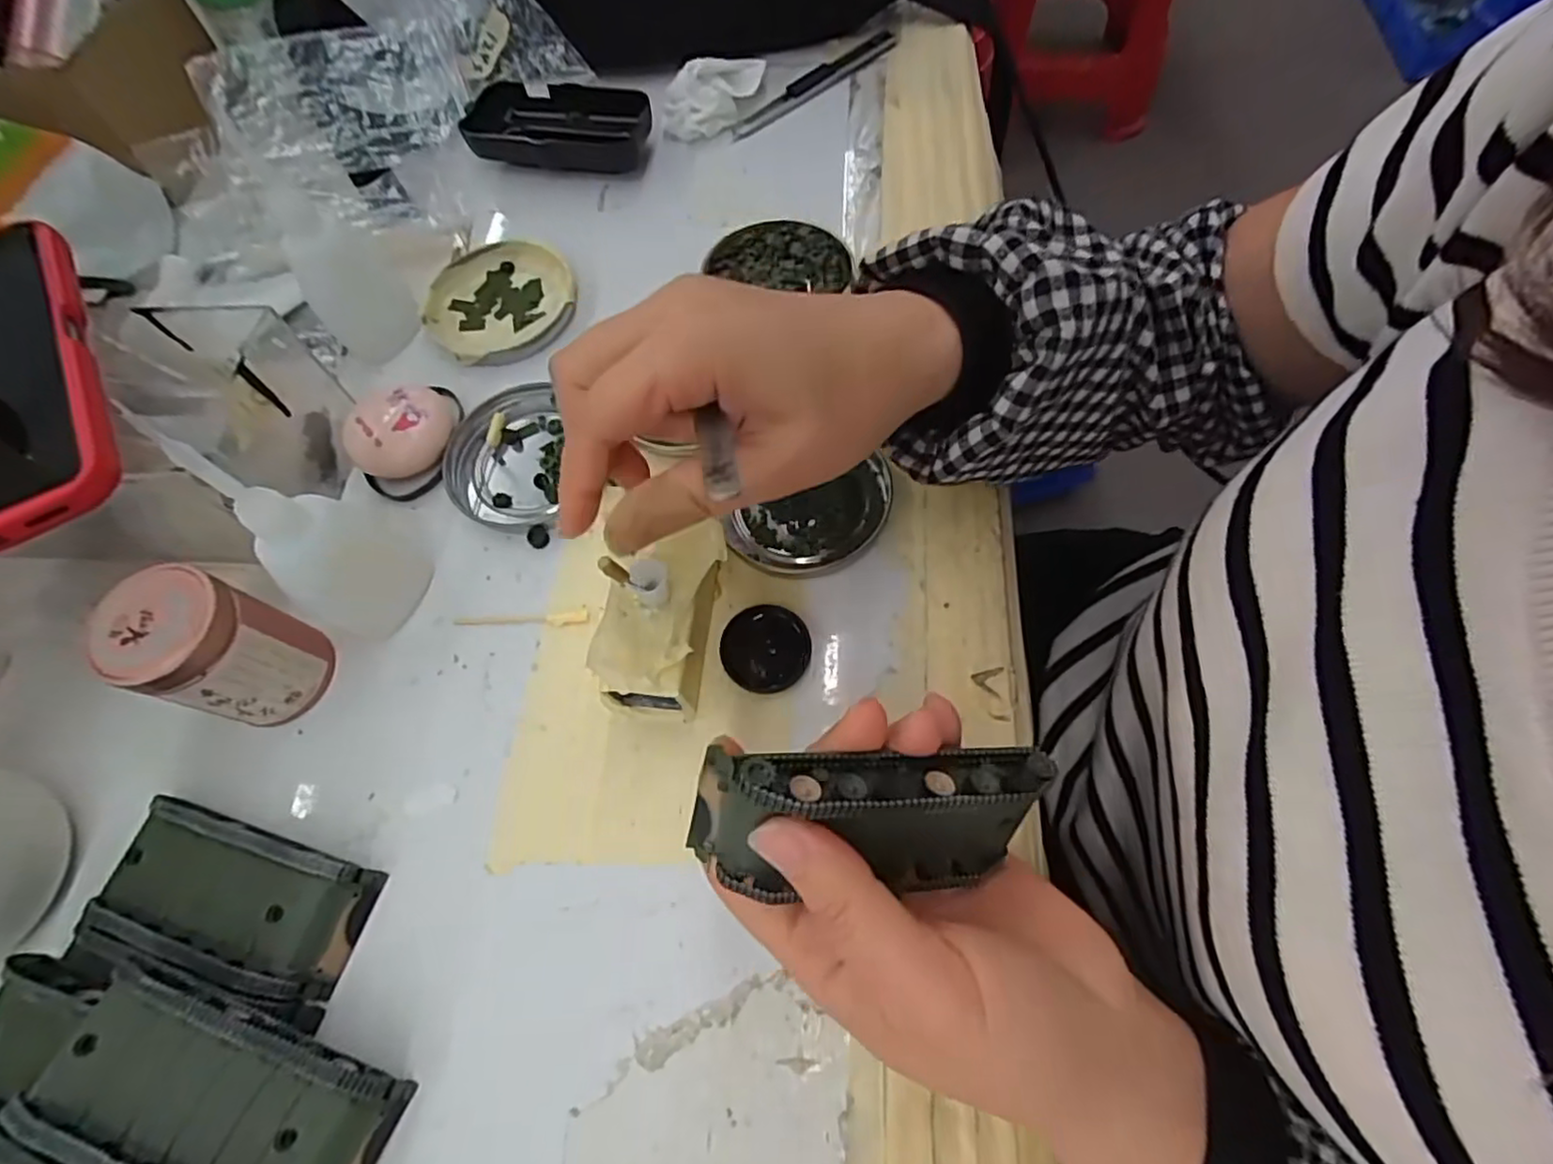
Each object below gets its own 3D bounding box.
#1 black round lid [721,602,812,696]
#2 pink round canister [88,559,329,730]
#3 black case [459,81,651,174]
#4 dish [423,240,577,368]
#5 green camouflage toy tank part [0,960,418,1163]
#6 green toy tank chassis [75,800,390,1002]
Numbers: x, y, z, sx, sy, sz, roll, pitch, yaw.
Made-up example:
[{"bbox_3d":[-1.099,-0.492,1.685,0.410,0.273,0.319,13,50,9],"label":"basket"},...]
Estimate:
[{"bbox_3d":[-0.004,0.027,0.277,0.035,0.004,0.035,-4,66,1],"label":"black round lid"},{"bbox_3d":[-0.211,0.027,0.261,0.041,0.063,0.043,-1,66,2],"label":"pink round canister"},{"bbox_3d":[-0.132,-0.271,0.410,0.112,0.025,0.051,12,67,8],"label":"black case"},{"bbox_3d":[-0.147,-0.150,0.368,0.078,0.011,0.076,-1,66,2],"label":"dish"},{"bbox_3d":[-0.167,0.157,0.205,0.096,0.021,0.044,27,69,-4],"label":"green camouflage toy tank part"},{"bbox_3d":[-0.196,0.112,0.246,0.094,0.019,0.043,13,67,8],"label":"green toy tank chassis"}]

